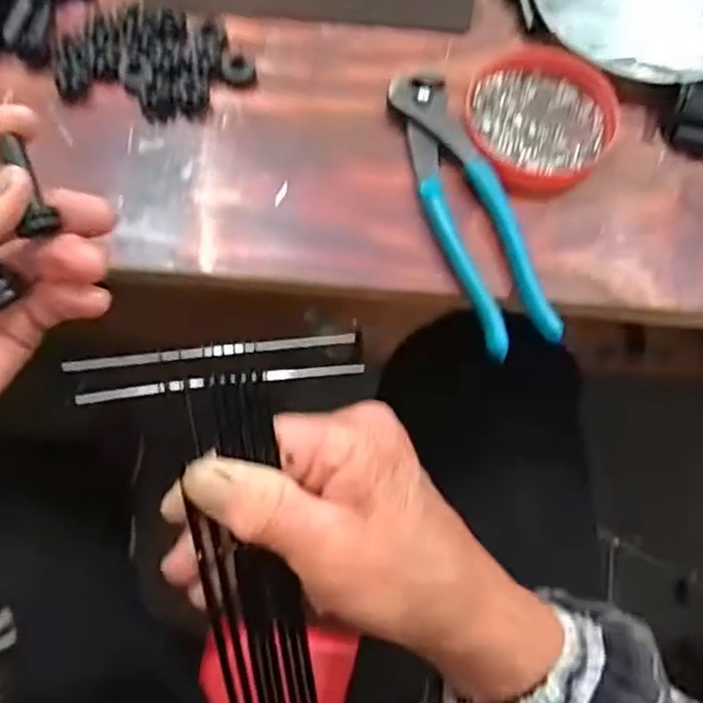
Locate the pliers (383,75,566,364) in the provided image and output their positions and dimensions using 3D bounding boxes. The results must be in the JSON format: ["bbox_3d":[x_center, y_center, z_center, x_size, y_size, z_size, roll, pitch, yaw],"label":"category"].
[{"bbox_3d":[0.060,-0.076,0.346,0.036,0.018,0.160,-16,67,-9],"label":"pliers"}]

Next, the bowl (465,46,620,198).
[{"bbox_3d":[0.100,-0.129,0.365,0.081,0.016,0.086,1,66,-1],"label":"bowl"}]

